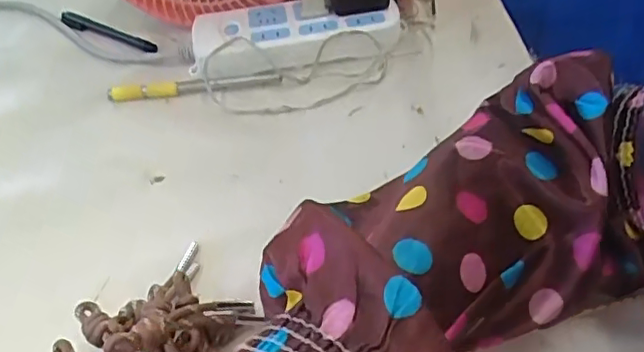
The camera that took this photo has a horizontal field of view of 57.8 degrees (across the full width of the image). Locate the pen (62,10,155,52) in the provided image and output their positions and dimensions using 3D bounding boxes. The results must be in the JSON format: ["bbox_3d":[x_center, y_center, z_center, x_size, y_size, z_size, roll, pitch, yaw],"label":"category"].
[{"bbox_3d":[-0.217,-0.144,0.588,0.146,0.013,0.015,24,51,23],"label":"pen"}]

